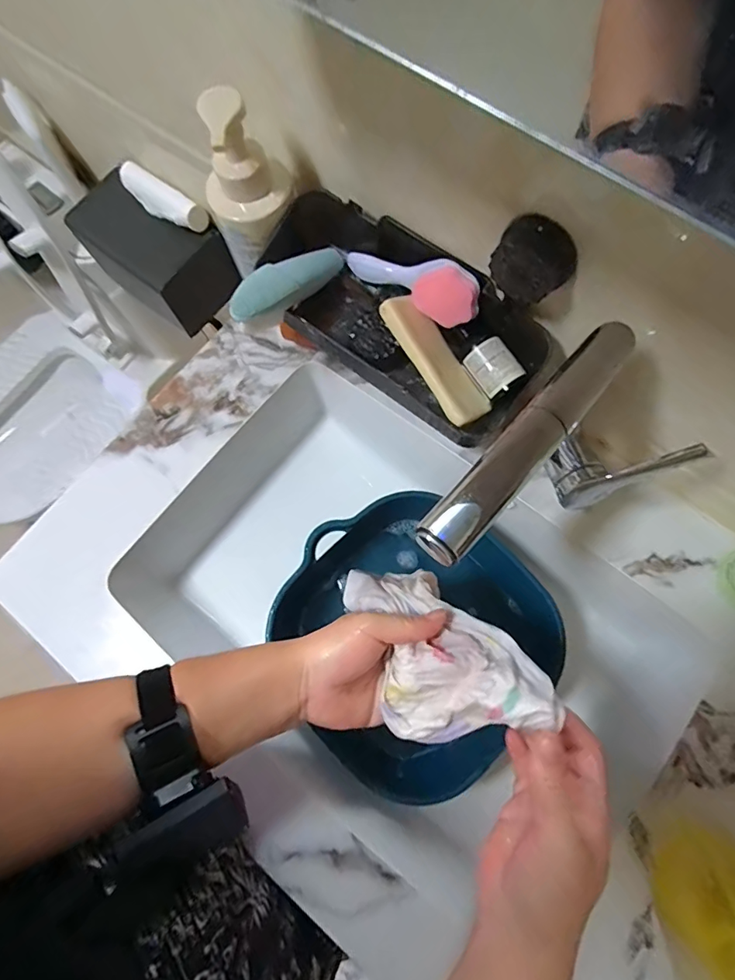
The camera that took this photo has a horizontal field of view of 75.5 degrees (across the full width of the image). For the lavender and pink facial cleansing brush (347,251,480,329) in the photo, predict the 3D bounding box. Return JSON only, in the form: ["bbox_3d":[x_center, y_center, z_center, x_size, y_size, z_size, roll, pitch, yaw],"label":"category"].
[{"bbox_3d":[0.035,-0.191,0.436,0.035,0.042,0.147,-44,55,-10],"label":"lavender and pink facial cleansing brush"}]

